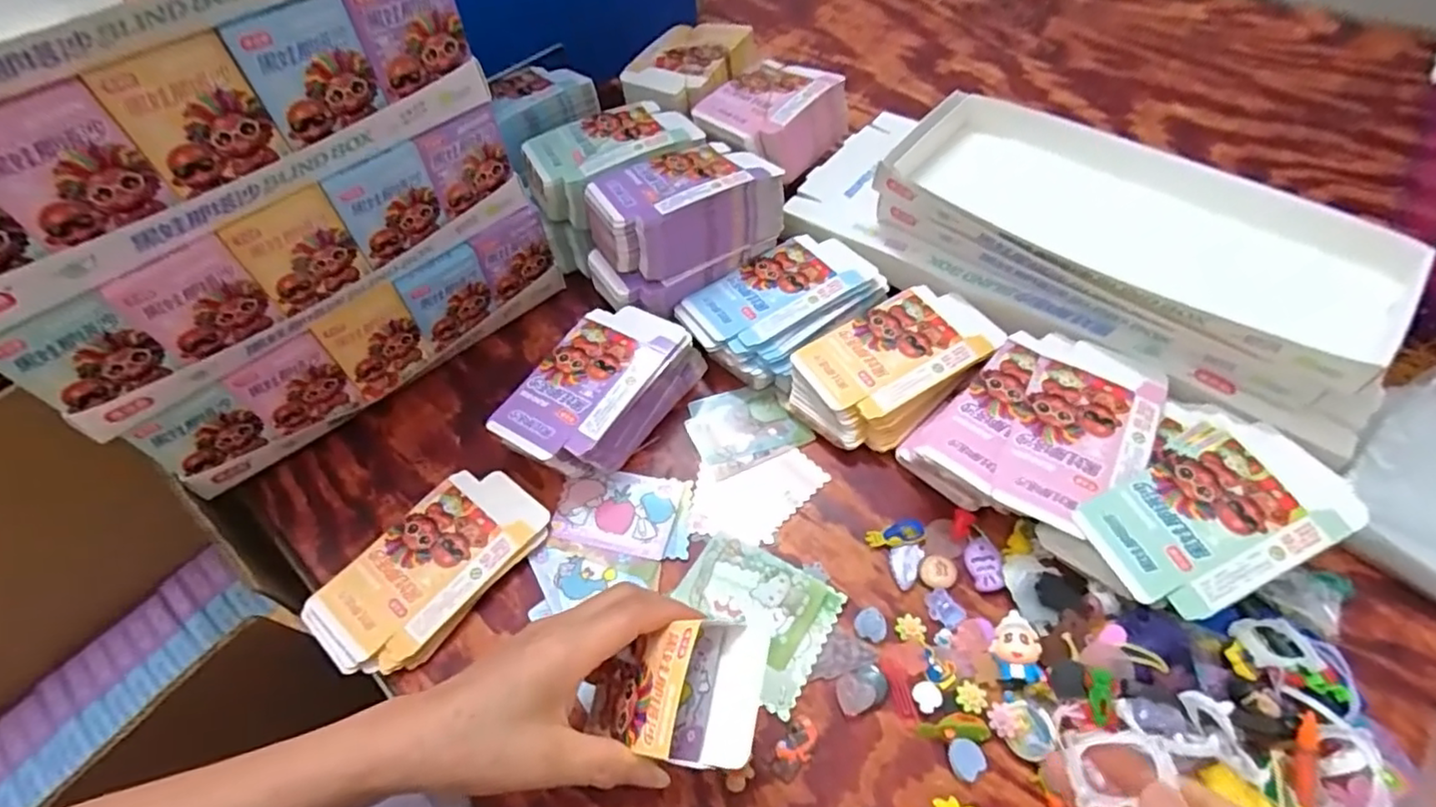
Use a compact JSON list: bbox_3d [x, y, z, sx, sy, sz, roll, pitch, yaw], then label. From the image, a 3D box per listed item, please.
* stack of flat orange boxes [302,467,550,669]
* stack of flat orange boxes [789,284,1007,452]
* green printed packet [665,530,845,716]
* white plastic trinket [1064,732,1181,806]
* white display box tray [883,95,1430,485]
[{"bbox_3d":[-0.201,0.116,0.454,0.086,0.019,0.156,36,65,26],"label":"stack of flat orange boxes"},{"bbox_3d":[0.136,-0.027,0.511,0.149,0.047,0.098,-32,59,-17],"label":"stack of flat orange boxes"},{"bbox_3d":[0.022,0.139,0.428,0.100,0.007,0.084,26,61,21],"label":"green printed packet"},{"bbox_3d":[0.179,0.163,0.288,0.042,0.004,0.030,-27,36,30],"label":"white plastic trinket"},{"bbox_3d":[0.313,-0.121,0.496,0.172,0.078,0.370,-39,61,-21],"label":"white display box tray"}]

